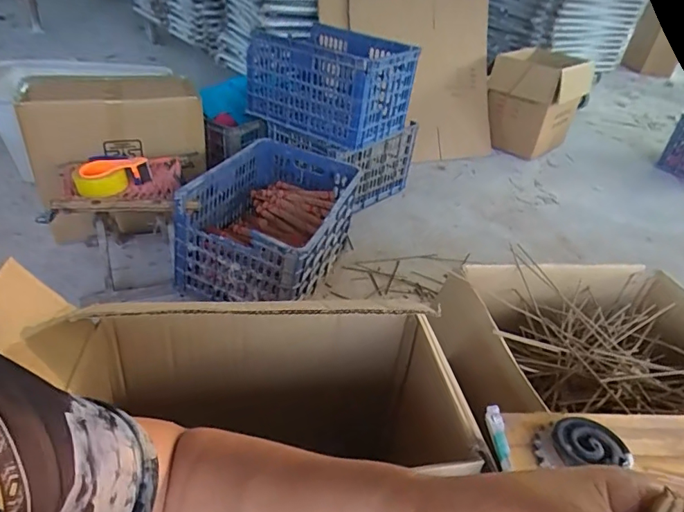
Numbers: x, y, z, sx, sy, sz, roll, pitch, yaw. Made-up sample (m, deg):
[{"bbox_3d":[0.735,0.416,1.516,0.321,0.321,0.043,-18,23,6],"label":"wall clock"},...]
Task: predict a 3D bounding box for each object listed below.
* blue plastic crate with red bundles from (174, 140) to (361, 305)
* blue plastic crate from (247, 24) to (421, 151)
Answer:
[{"bbox_3d":[-0.168,-0.118,1.307,0.352,0.226,0.520,16,36,12],"label":"blue plastic crate with red bundles"},{"bbox_3d":[-0.024,-0.568,1.568,0.463,0.263,0.411,23,38,21],"label":"blue plastic crate"}]

